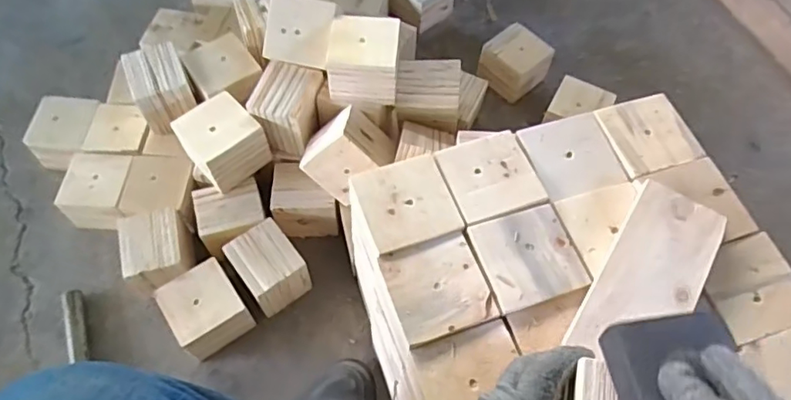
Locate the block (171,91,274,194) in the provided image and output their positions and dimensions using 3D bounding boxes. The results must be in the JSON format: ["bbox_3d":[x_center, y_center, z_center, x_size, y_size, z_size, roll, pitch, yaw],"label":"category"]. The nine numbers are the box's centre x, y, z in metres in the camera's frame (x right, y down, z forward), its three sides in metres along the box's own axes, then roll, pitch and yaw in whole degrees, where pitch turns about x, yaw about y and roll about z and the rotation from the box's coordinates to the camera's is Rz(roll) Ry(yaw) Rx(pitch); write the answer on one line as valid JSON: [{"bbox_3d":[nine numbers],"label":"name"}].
[{"bbox_3d":[-0.246,-0.082,0.813,0.097,0.068,0.106,-39,69,-19],"label":"block"}]

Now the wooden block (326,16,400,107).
[{"bbox_3d":[-0.041,-0.193,0.792,0.098,0.065,0.103,6,62,3],"label":"wooden block"}]

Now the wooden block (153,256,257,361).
[{"bbox_3d":[-0.259,0.152,0.791,0.094,0.084,0.099,-34,67,-17],"label":"wooden block"}]

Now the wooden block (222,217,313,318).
[{"bbox_3d":[-0.177,0.098,0.814,0.079,0.093,0.096,-34,67,-17],"label":"wooden block"}]

